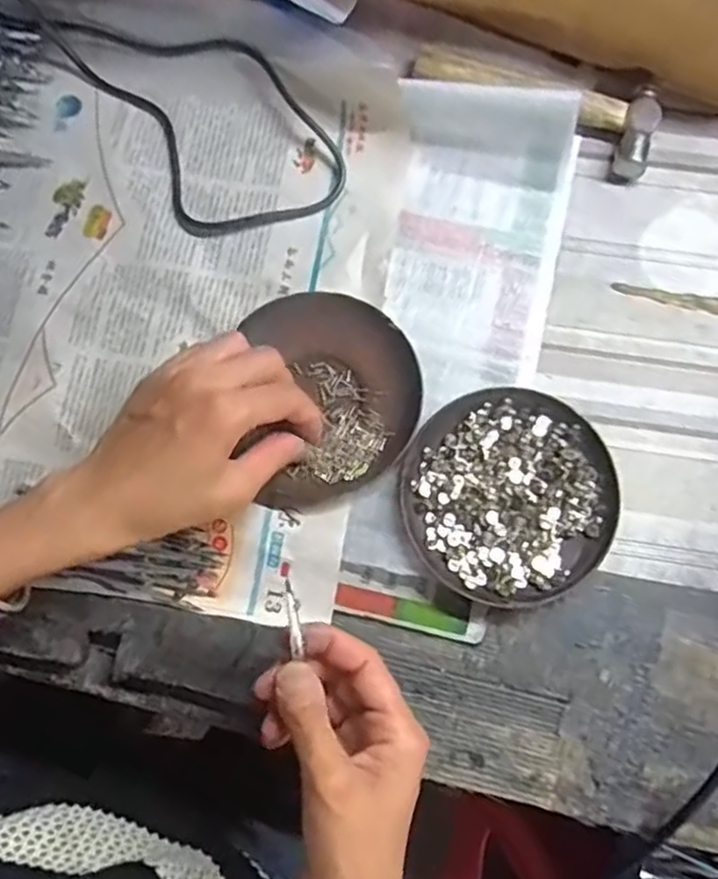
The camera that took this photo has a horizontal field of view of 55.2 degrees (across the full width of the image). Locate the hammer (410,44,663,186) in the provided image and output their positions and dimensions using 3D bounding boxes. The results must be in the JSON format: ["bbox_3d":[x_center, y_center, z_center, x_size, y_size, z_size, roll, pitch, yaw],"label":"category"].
[{"bbox_3d":[0.108,-0.208,0.429,0.152,0.027,0.058,14,77,4],"label":"hammer"}]

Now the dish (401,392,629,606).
[{"bbox_3d":[0.082,0.031,0.380,0.113,0.014,0.115,0,77,0],"label":"dish"}]

